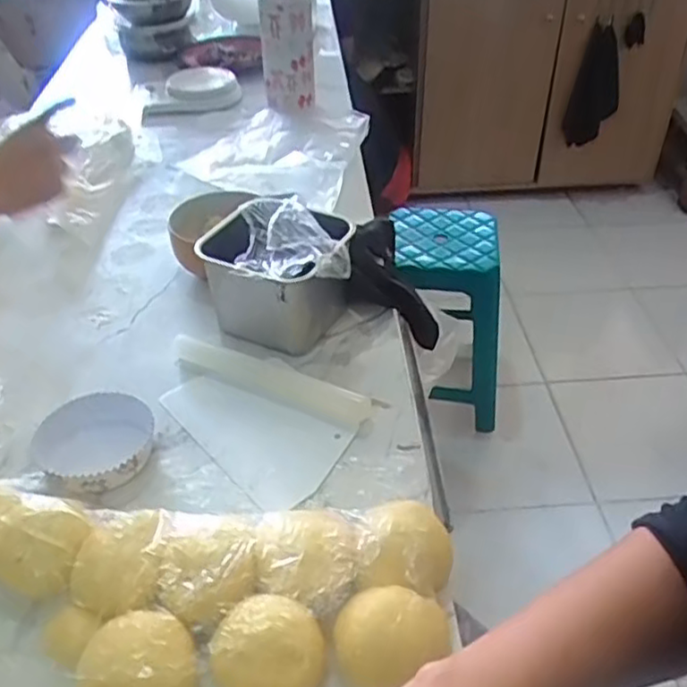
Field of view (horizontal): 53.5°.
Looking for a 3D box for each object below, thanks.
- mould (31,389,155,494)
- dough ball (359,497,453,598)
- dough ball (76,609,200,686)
[{"bbox_3d":[-0.218,0.086,0.610,0.096,0.035,0.094,-1,40,1],"label":"mould"},{"bbox_3d":[0.049,0.160,0.515,0.063,0.054,0.069,-1,40,1],"label":"dough ball"},{"bbox_3d":[-0.133,0.211,0.447,0.077,0.038,0.070,-6,40,-6],"label":"dough ball"}]

